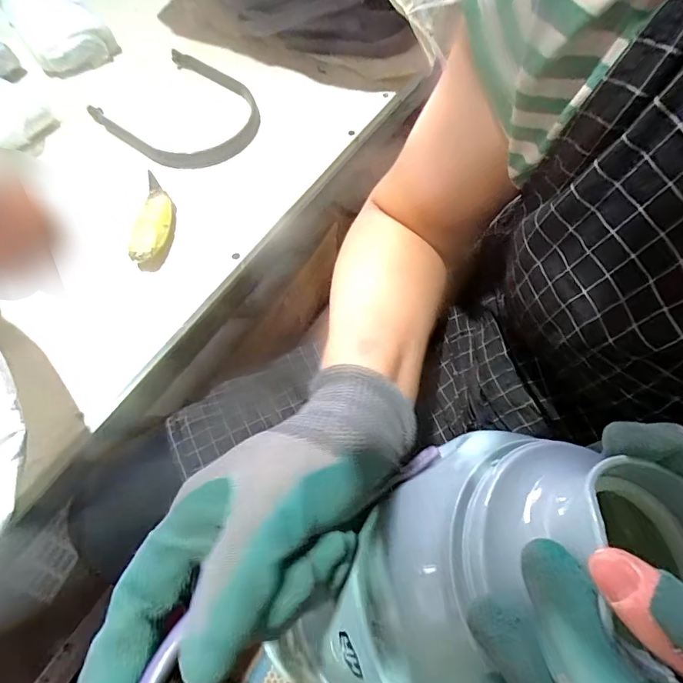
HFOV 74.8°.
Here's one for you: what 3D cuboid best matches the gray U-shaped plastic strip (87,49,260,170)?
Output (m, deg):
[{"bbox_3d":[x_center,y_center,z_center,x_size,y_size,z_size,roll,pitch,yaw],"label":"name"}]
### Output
[{"bbox_3d":[-0.205,-0.306,0.602,0.204,0.031,0.174,36,68,15],"label":"gray U-shaped plastic strip"}]

